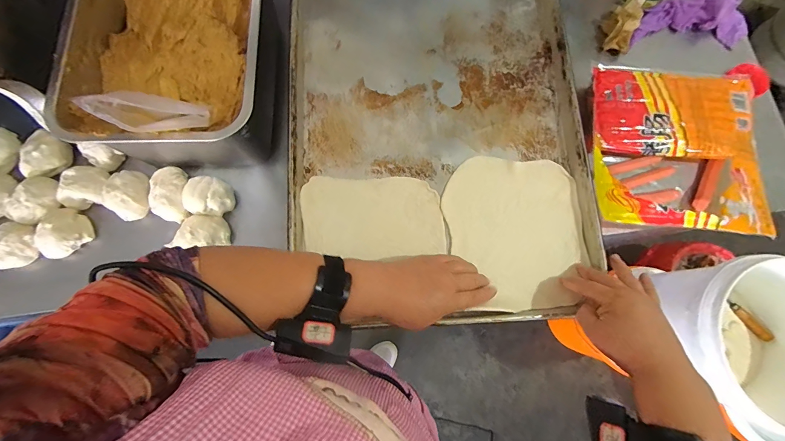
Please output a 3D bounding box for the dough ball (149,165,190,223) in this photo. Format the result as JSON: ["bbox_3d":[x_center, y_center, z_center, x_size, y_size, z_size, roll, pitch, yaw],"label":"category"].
[{"bbox_3d":[-0.350,-0.041,0.534,0.049,0.039,0.081,-6,77,-2],"label":"dough ball"}]

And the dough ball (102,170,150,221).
[{"bbox_3d":[-0.415,-0.040,0.533,0.074,0.052,0.068,0,77,0],"label":"dough ball"}]

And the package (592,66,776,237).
[{"bbox_3d":[0.467,-0.119,0.558,0.253,0.049,0.281,6,77,1],"label":"package"}]

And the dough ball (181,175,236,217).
[{"bbox_3d":[-0.291,-0.035,0.544,0.066,0.051,0.061,0,77,0],"label":"dough ball"}]

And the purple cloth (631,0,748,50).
[{"bbox_3d":[0.546,-0.374,0.625,0.222,0.039,0.123,-11,78,-3],"label":"purple cloth"}]

